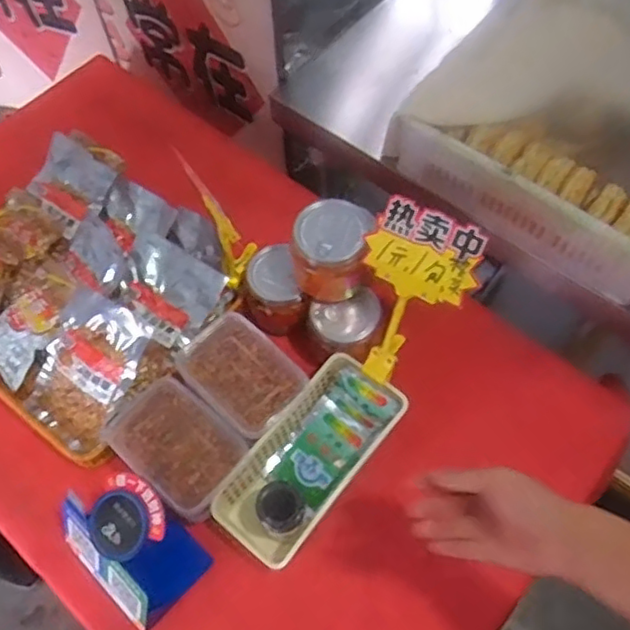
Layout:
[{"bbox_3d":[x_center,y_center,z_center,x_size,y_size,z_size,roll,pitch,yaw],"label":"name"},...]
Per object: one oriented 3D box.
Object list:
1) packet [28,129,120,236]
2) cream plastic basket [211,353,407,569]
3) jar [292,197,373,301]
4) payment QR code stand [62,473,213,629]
[{"bbox_3d":[-0.397,-0.213,1.027,0.157,0.044,0.121,39,71,20],"label":"packet"},{"bbox_3d":[-0.005,0.189,0.844,0.121,0.075,0.271,35,70,19],"label":"cream plastic basket"},{"bbox_3d":[0.021,-0.085,0.858,0.097,0.099,0.100,-1,63,3],"label":"jar"},{"bbox_3d":[-0.225,0.272,0.769,0.151,0.149,0.125,39,71,20],"label":"payment QR code stand"}]

